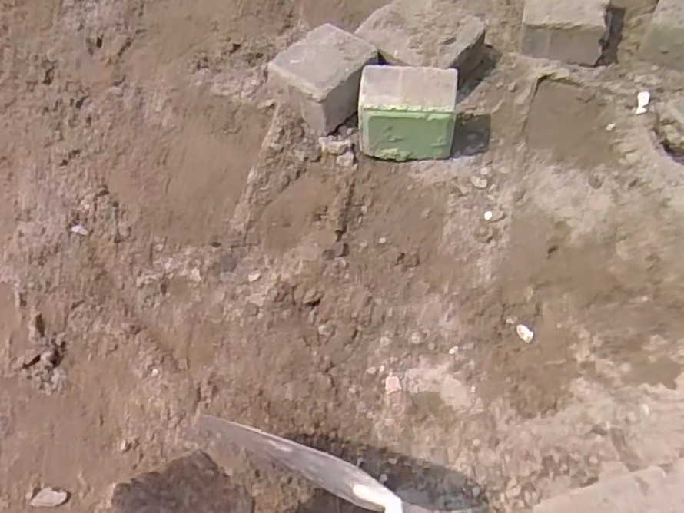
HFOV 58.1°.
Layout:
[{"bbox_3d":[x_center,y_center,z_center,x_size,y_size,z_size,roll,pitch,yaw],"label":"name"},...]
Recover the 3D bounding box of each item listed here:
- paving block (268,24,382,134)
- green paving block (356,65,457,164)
[{"bbox_3d":[-0.019,-0.221,0.753,0.110,0.060,0.103,-39,67,-18],"label":"paving block"},{"bbox_3d":[0.073,-0.163,0.702,0.106,0.090,0.063,1,61,3],"label":"green paving block"}]

